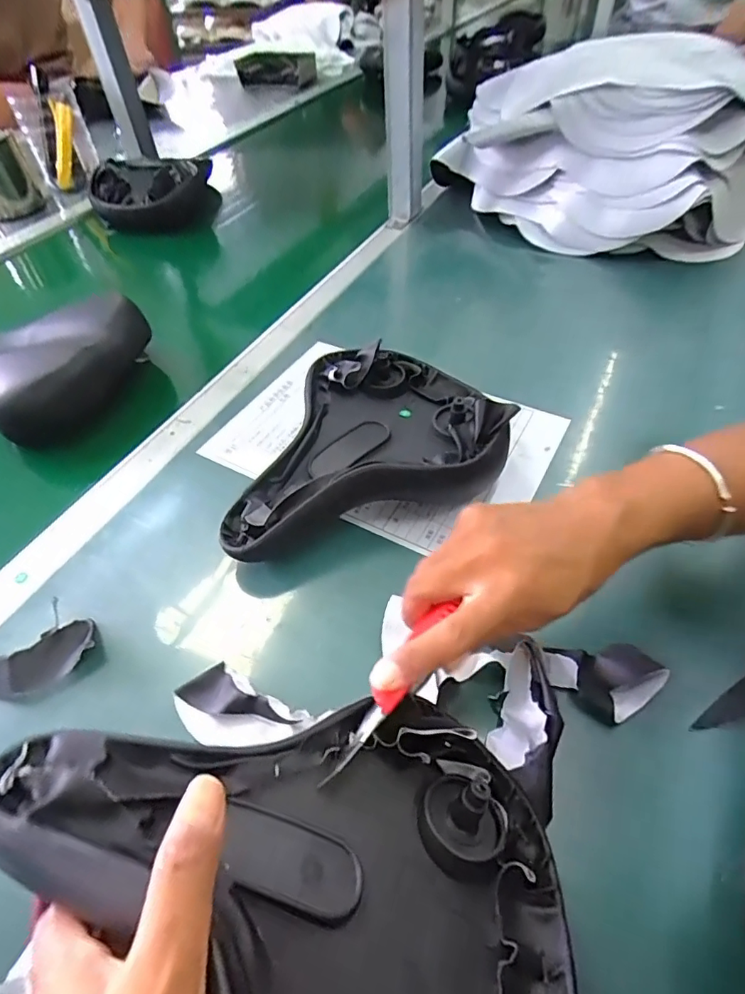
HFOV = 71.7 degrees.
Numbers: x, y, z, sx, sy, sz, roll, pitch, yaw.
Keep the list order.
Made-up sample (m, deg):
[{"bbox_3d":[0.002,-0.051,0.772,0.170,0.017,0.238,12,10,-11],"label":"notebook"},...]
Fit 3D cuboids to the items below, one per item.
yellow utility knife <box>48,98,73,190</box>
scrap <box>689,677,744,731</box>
[{"bbox_3d":[-0.555,-0.630,0.927,0.012,0.131,0.032,32,33,26],"label":"yellow utility knife"},{"bbox_3d":[0.223,0.129,0.317,0.062,0.005,0.015,-28,54,-20],"label":"scrap"}]

